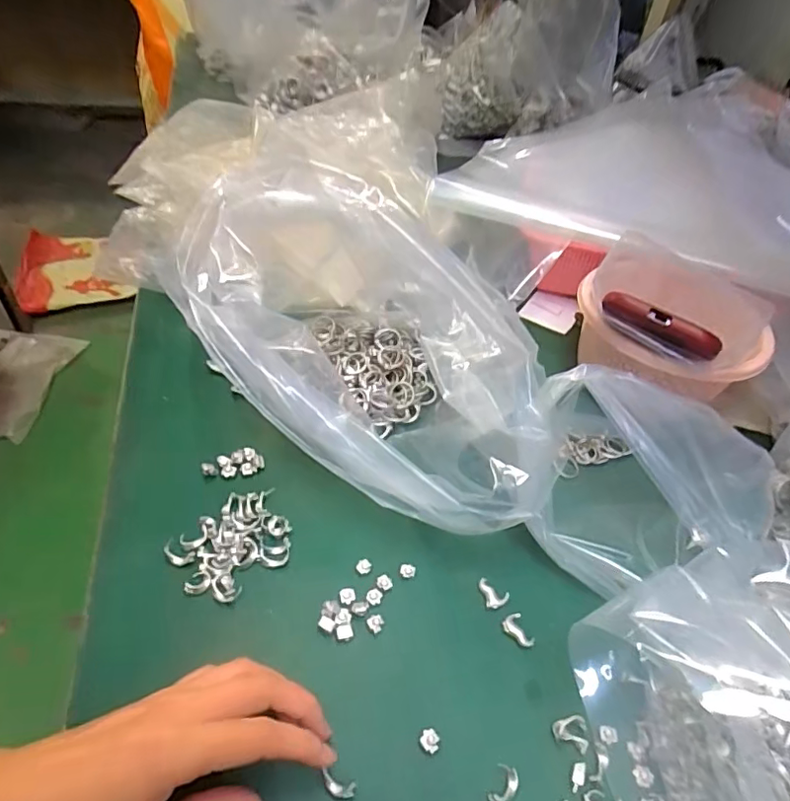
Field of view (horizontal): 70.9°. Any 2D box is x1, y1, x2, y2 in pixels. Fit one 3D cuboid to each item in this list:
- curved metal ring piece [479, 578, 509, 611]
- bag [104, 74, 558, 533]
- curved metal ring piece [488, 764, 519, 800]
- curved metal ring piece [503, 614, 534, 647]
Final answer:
[{"bbox_3d":[0.059,0.120,0.343,0.020,0.007,0.014,33,50,24],"label":"curved metal ring piece"},{"bbox_3d":[0.001,-0.049,0.366,0.224,0.177,0.213,20,46,12],"label":"bag"},{"bbox_3d":[0.053,0.189,0.271,0.011,0.004,0.019,24,47,16],"label":"curved metal ring piece"},{"bbox_3d":[0.073,0.135,0.327,0.013,0.004,0.019,-13,48,-19],"label":"curved metal ring piece"}]

